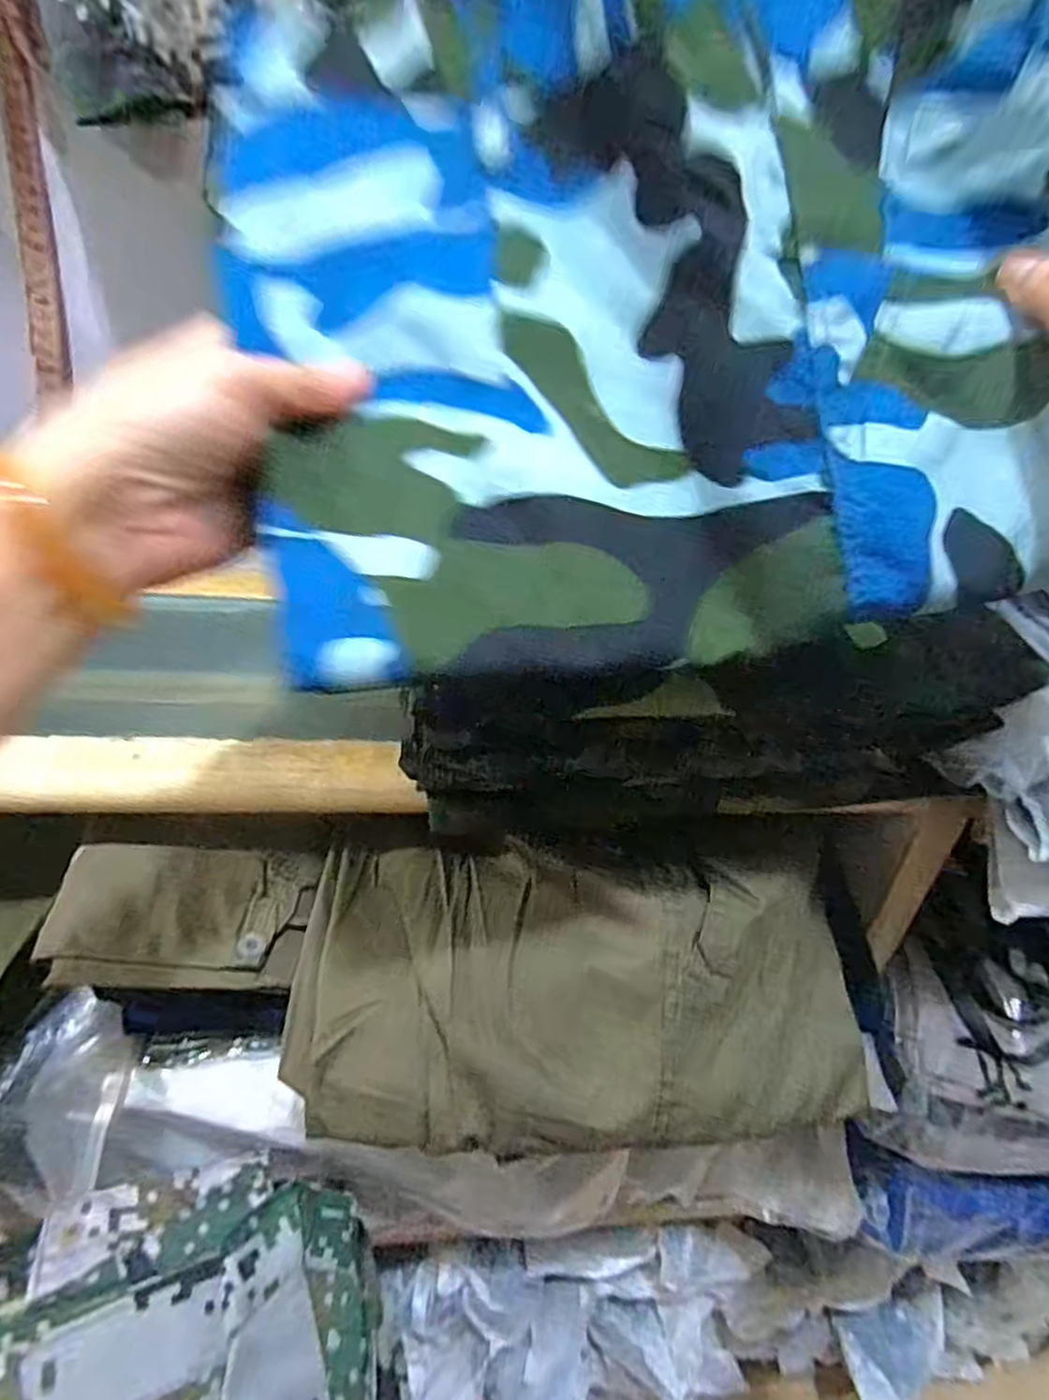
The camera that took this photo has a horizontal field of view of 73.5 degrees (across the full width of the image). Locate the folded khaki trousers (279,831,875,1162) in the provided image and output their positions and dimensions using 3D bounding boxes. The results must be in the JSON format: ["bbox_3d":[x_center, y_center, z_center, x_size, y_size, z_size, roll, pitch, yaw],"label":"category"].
[{"bbox_3d":[0.042,0.170,0.412,0.328,0.084,0.166,3,69,3],"label":"folded khaki trousers"}]

